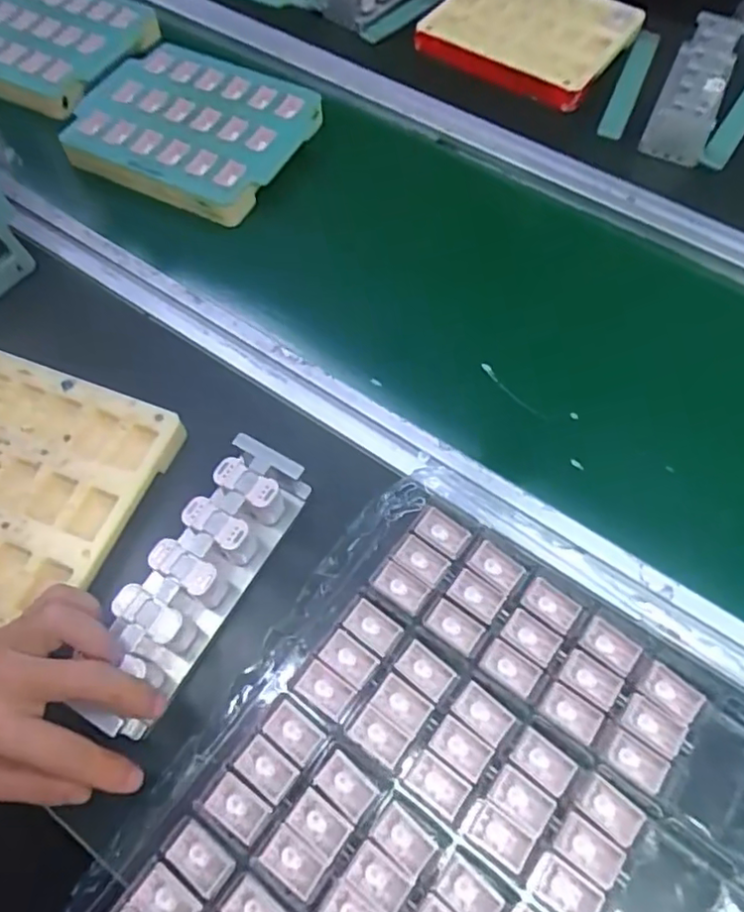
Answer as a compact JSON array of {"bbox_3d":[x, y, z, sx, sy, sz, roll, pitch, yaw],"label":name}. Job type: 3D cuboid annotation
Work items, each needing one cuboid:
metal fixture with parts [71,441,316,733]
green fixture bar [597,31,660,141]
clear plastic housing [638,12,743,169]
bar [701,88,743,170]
[{"bbox_3d":[-0.115,0.076,0.391,0.059,0.045,0.185,26,68,12],"label":"metal fixture with parts"},{"bbox_3d":[0.284,-0.411,0.671,0.027,0.020,0.179,22,65,10],"label":"green fixture bar"},{"bbox_3d":[0.334,-0.385,0.628,0.060,0.045,0.194,23,65,10],"label":"clear plastic housing"},{"bbox_3d":[0.387,-0.358,0.637,0.026,0.011,0.197,32,67,14],"label":"bar"}]

